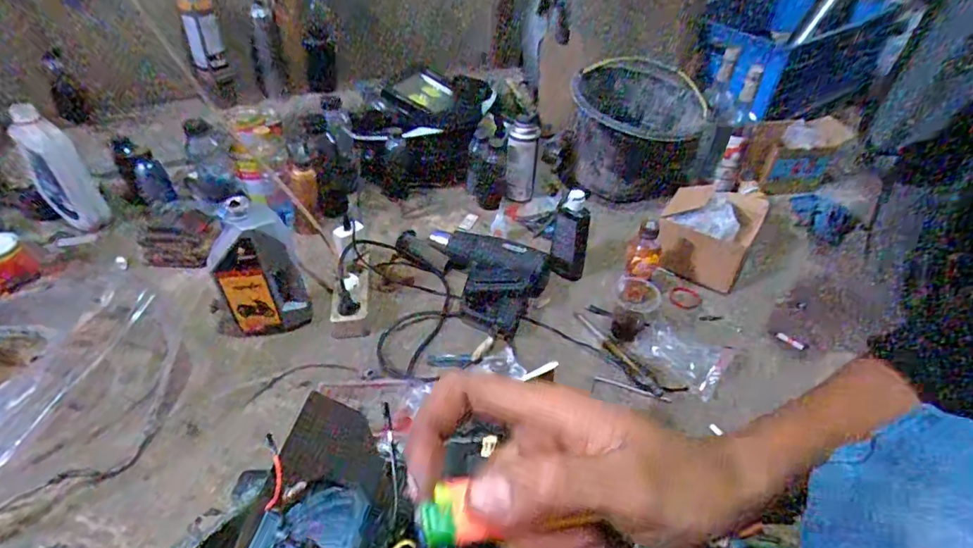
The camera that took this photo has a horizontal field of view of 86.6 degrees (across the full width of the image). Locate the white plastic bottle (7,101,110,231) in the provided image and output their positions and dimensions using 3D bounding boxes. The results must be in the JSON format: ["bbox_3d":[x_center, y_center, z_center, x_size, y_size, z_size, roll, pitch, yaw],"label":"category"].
[{"bbox_3d":[-0.805,-0.192,0.975,0.084,0.230,0.072,20,45,22],"label":"white plastic bottle"}]

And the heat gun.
[{"bbox_3d":[-0.014,0.003,0.878,0.224,0.062,0.183,10,42,12],"label":"heat gun"}]

